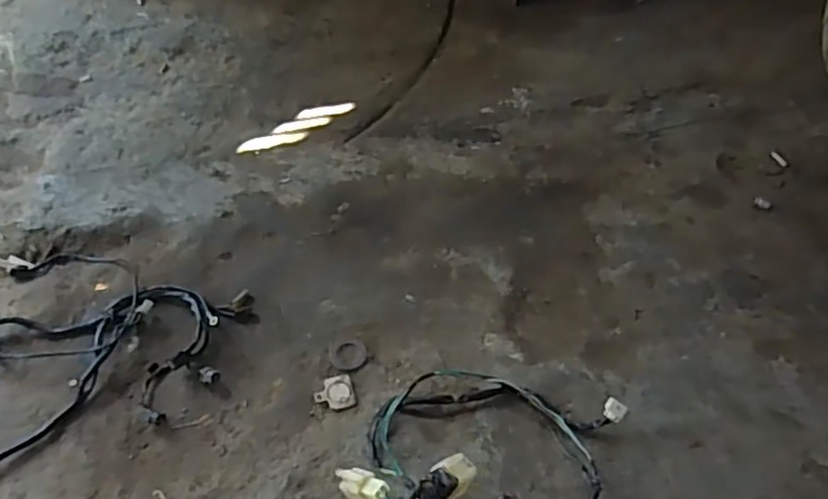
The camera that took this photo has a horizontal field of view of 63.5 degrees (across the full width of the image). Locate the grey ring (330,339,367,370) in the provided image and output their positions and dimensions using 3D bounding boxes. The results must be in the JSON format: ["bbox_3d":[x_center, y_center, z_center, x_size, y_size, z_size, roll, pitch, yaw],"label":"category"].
[{"bbox_3d":[-0.096,0.155,0.986,0.053,0.005,0.052,1,49,-1],"label":"grey ring"}]

